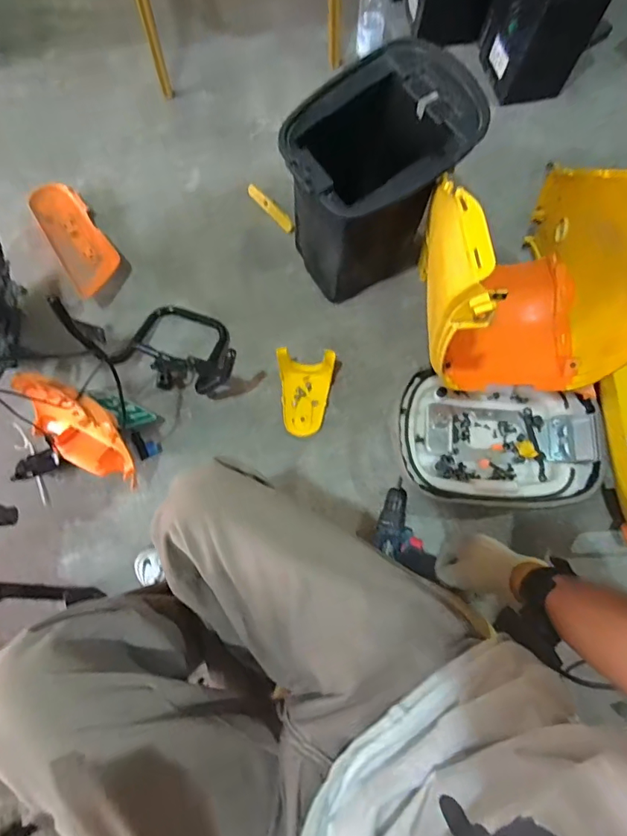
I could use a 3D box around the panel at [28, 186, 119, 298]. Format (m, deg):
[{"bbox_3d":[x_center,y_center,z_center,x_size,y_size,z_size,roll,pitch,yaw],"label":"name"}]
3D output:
[{"bbox_3d":[-0.523,-0.400,1.020,0.112,0.051,0.302,-33,77,-11],"label":"panel"}]

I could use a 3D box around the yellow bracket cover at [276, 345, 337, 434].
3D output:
[{"bbox_3d":[-0.012,-0.048,0.895,0.108,0.082,0.150,-2,73,-3],"label":"yellow bracket cover"}]

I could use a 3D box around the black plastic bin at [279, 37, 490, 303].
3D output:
[{"bbox_3d":[0.102,-0.430,0.882,0.311,0.335,0.258,-26,76,-9],"label":"black plastic bin"}]

